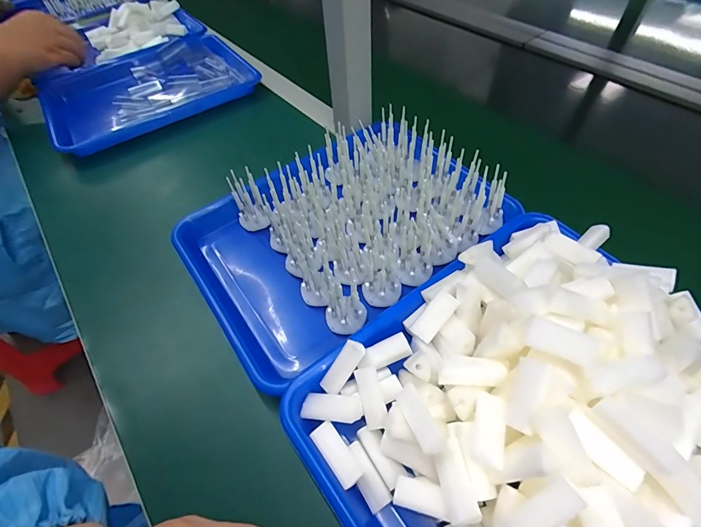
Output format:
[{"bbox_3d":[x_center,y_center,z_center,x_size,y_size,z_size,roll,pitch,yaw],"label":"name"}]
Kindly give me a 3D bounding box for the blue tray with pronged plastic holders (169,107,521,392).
[{"bbox_3d":[-0.004,-0.044,0.397,0.328,0.065,0.237,-30,57,-18],"label":"blue tray with pronged plastic holders"}]

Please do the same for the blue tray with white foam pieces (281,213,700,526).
[{"bbox_3d":[0.136,0.093,0.261,0.324,0.086,0.240,-32,58,-19],"label":"blue tray with white foam pieces"}]

